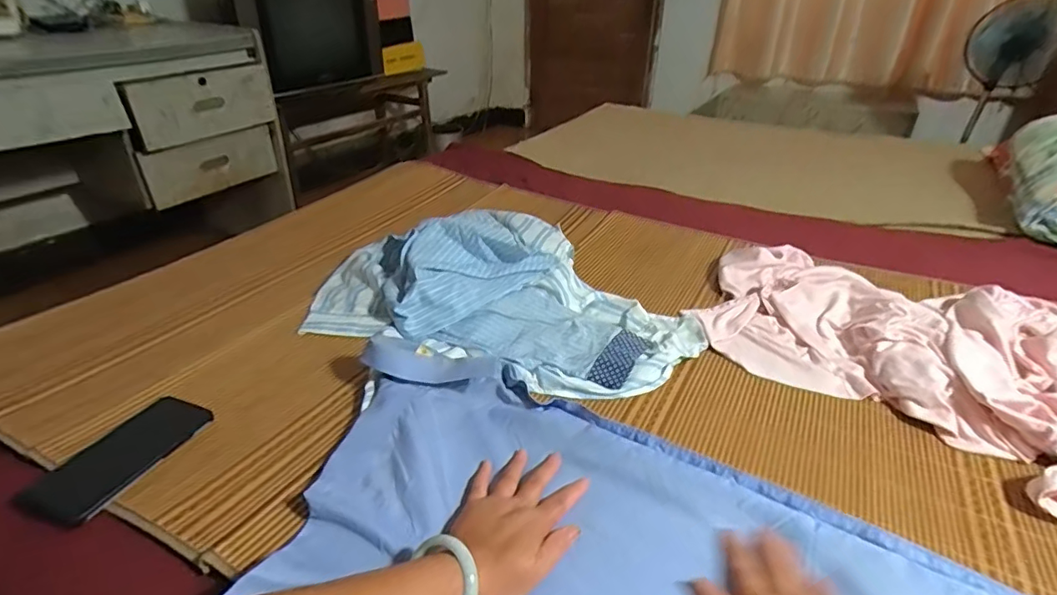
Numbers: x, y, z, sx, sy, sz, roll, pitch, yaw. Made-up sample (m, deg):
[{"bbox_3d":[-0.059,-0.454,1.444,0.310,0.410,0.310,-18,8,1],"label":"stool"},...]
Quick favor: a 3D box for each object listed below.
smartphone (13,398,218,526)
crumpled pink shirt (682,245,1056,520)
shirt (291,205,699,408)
[{"bbox_3d":[-0.427,0.168,0.557,0.088,0.012,0.161,15,33,20],"label":"smartphone"},{"bbox_3d":[0.557,0.054,0.755,0.565,0.052,0.415,26,38,34],"label":"crumpled pink shirt"},{"bbox_3d":[-0.049,-0.006,0.786,0.455,0.096,0.471,-19,37,-32],"label":"shirt"}]

